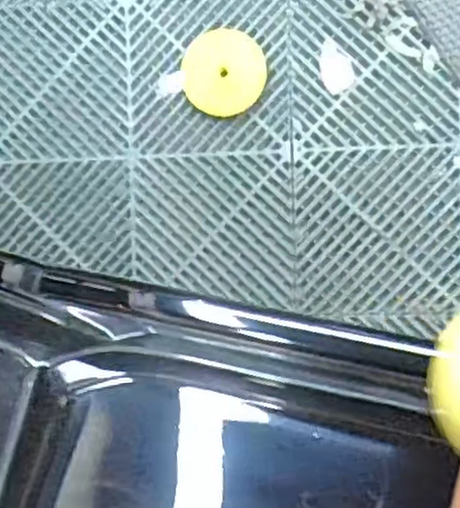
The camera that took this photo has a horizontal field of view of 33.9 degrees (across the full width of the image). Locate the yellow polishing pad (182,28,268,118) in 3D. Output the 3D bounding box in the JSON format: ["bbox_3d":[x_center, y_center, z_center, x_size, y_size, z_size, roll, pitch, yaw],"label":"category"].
[{"bbox_3d":[-0.006,-0.218,0.911,0.099,0.022,0.098,42,107,-4],"label":"yellow polishing pad"}]

